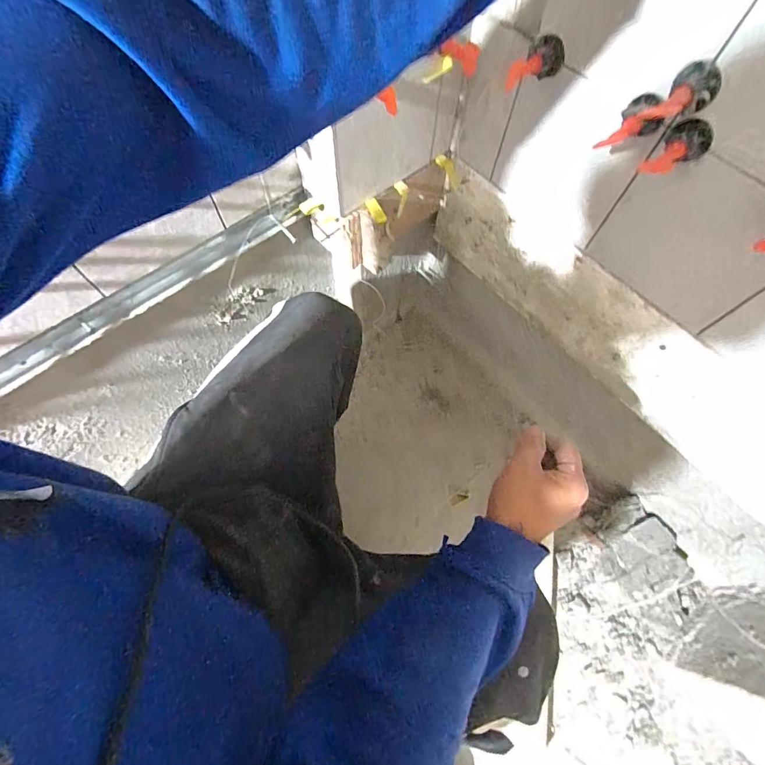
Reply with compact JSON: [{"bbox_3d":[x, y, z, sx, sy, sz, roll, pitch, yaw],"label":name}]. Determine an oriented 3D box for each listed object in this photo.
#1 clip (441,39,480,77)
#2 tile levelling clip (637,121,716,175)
[{"bbox_3d":[0.072,-0.318,0.388,0.016,0.028,0.044,-36,72,-15],"label":"clip"},{"bbox_3d":[0.246,-0.193,0.335,0.034,0.034,0.033,-41,73,-17],"label":"tile levelling clip"}]

